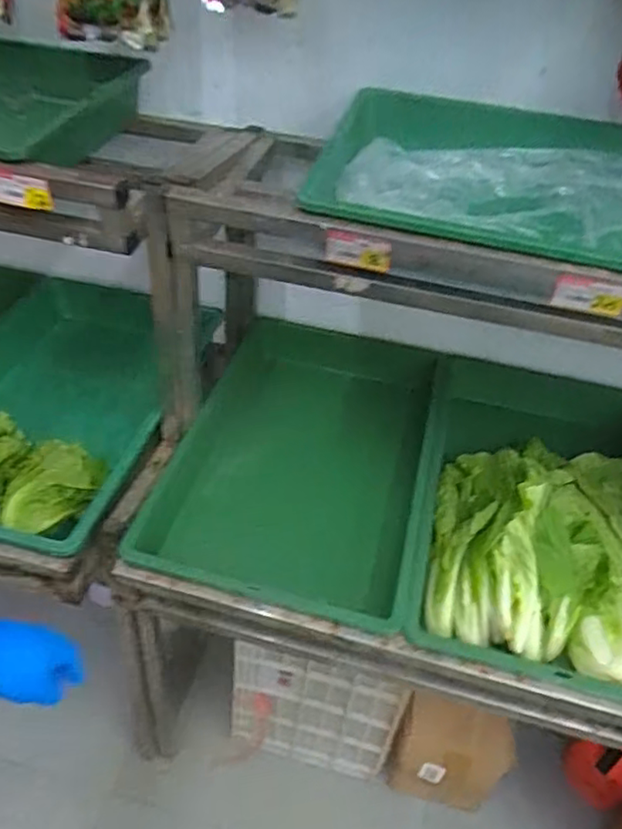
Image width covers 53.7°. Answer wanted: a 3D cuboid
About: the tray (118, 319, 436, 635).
[{"bbox_3d":[-0.022,0.093,1.063,0.387,0.184,0.668,12,38,7],"label":"tray"}]

